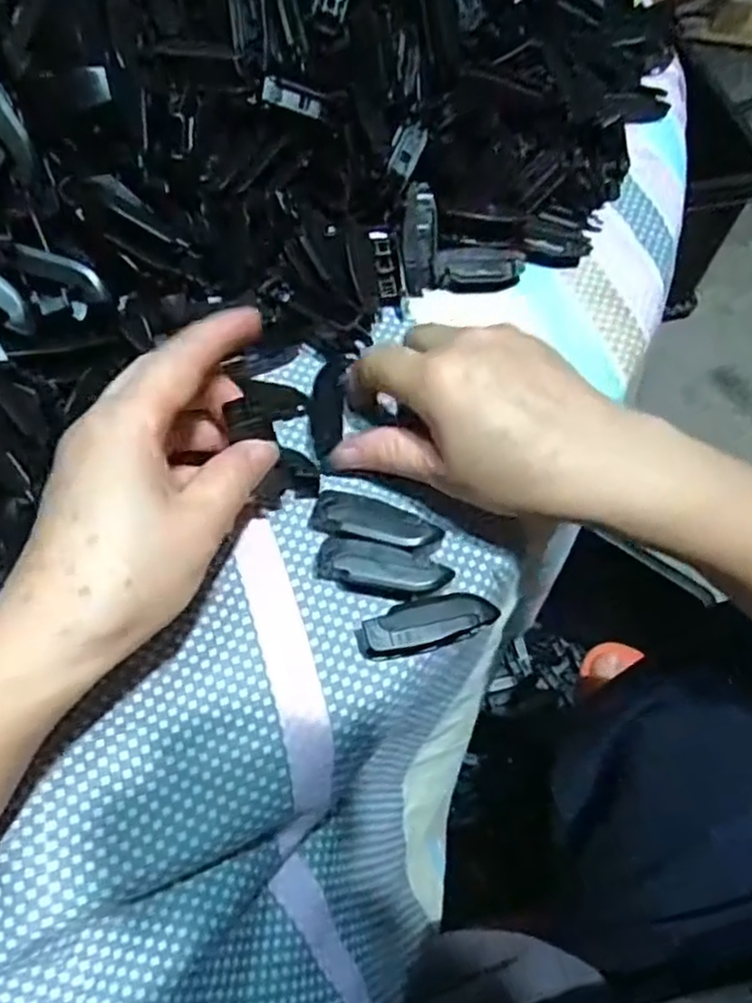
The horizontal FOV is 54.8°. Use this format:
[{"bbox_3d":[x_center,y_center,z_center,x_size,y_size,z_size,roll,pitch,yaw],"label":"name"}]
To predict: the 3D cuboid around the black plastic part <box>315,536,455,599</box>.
[{"bbox_3d":[0.003,0.029,0.298,0.054,0.019,0.018,12,65,3],"label":"black plastic part"}]

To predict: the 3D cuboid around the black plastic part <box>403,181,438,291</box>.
[{"bbox_3d":[0.023,-0.133,0.365,0.017,0.004,0.050,-3,102,-4],"label":"black plastic part"}]

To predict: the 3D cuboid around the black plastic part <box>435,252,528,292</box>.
[{"bbox_3d":[0.055,-0.119,0.375,0.046,0.012,0.016,-2,65,-3],"label":"black plastic part"}]

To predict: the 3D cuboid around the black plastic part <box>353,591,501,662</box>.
[{"bbox_3d":[0.021,0.048,0.291,0.055,0.017,0.022,-19,67,-11],"label":"black plastic part"}]

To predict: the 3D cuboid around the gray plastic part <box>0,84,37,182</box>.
[{"bbox_3d":[-0.153,-0.158,0.294,0.012,0.005,0.051,-32,113,-16],"label":"gray plastic part"}]

